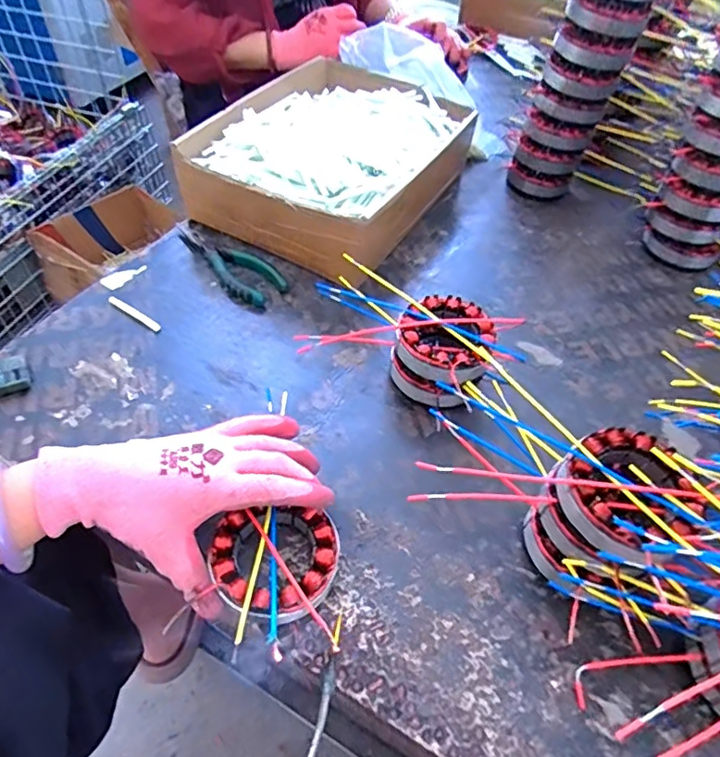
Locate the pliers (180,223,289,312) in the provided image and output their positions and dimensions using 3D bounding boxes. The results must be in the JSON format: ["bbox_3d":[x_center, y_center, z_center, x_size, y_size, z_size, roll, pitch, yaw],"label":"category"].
[{"bbox_3d":[-0.139,-0.129,0.590,0.057,0.016,0.151,-30,58,-26],"label":"pliers"}]

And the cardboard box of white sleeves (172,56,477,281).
[{"bbox_3d":[-0.024,-0.269,0.660,0.238,0.087,0.329,26,53,17],"label":"cardboard box of white sleeves"}]

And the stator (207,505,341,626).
[{"bbox_3d":[-0.056,0.127,0.372,0.084,0.028,0.076,-16,53,-17],"label":"stator"}]

